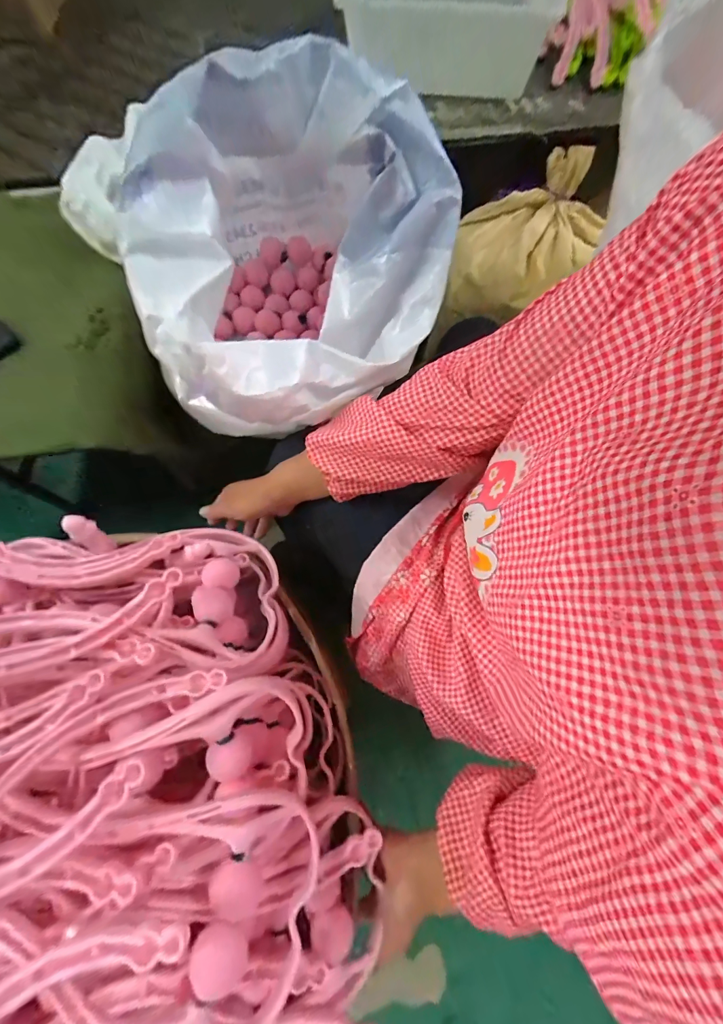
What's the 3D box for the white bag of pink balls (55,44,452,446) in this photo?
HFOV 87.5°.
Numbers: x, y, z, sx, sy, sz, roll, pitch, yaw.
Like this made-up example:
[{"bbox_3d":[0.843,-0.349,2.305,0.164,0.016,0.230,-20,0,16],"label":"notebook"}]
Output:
[{"bbox_3d":[-0.092,-0.286,0.451,0.357,0.289,0.357,42,76,15],"label":"white bag of pink balls"}]

